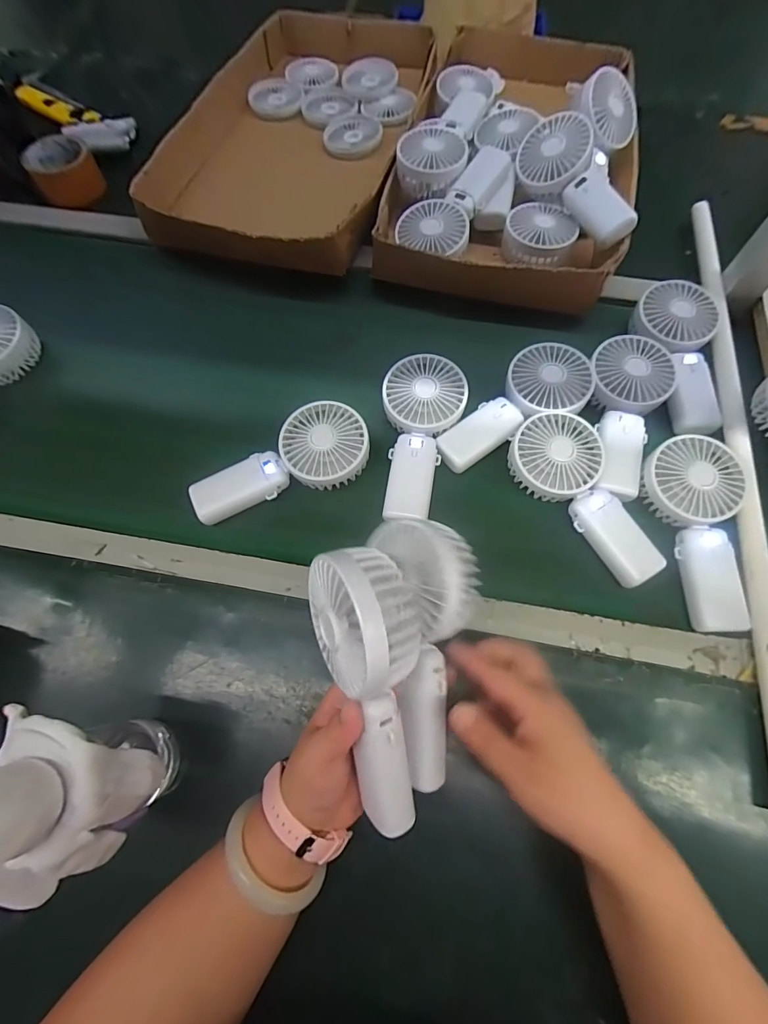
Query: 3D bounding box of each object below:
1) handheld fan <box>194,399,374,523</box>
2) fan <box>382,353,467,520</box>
[{"bbox_3d":[-0.106,-0.054,0.439,0.178,0.031,0.086,-16,67,-5],"label":"handheld fan"},{"bbox_3d":[0.036,-0.079,0.453,0.083,0.042,0.174,8,67,5],"label":"fan"}]

